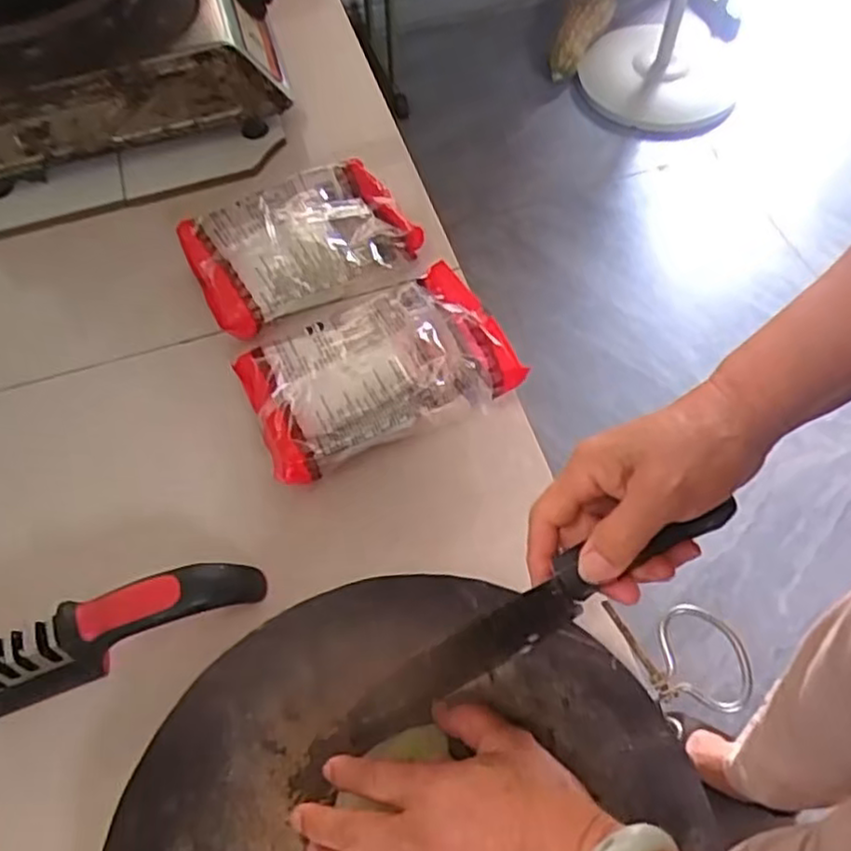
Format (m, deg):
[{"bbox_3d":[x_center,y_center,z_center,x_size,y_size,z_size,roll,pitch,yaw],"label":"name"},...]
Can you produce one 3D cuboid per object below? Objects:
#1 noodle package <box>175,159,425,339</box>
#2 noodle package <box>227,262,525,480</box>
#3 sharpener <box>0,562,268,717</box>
[{"bbox_3d":[-0.112,-0.168,0.641,0.194,0.042,0.127,-30,62,-14],"label":"noodle package"},{"bbox_3d":[-0.040,-0.043,0.570,0.195,0.053,0.133,-23,61,-11],"label":"noodle package"},{"bbox_3d":[-0.207,0.135,0.473,0.191,0.052,0.038,-21,60,-9],"label":"sharpener"}]

